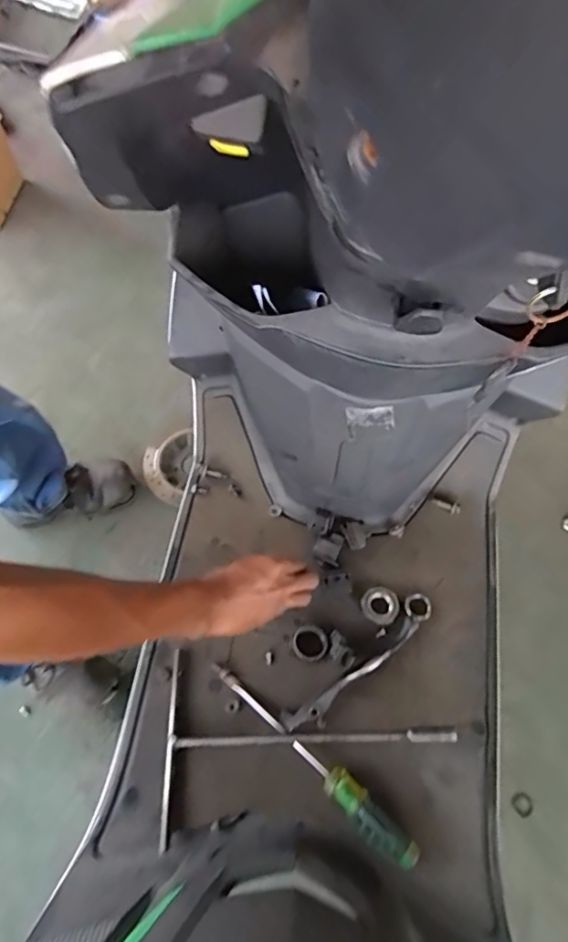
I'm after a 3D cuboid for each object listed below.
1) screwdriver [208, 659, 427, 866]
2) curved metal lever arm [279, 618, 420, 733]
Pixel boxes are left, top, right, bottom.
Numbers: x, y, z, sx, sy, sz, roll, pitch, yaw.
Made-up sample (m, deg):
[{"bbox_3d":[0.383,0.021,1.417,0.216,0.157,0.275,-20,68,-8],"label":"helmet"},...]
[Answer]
[{"bbox_3d":[0.027,0.298,0.572,0.267,0.030,0.029,41,71,16],"label":"screwdriver"},{"bbox_3d":[0.082,0.232,0.618,0.192,0.026,0.030,-34,70,-15],"label":"curved metal lever arm"}]

